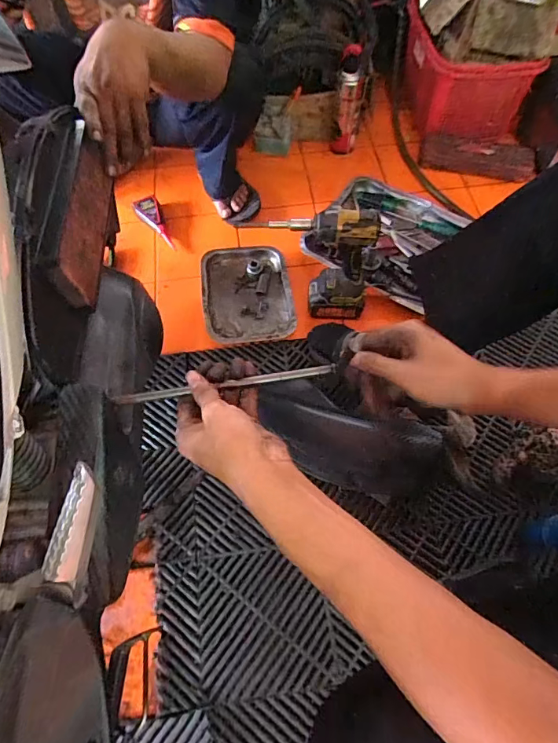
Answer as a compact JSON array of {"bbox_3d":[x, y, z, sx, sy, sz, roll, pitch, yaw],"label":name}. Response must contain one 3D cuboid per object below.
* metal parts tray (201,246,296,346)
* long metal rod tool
[{"bbox_3d":[-0.070,-0.174,0.971,0.187,0.031,0.254,-7,63,-4],"label":"metal parts tray"},{"bbox_3d":[-0.052,0.012,0.429,0.212,0.008,0.010,-8,63,-2],"label":"long metal rod tool"}]

